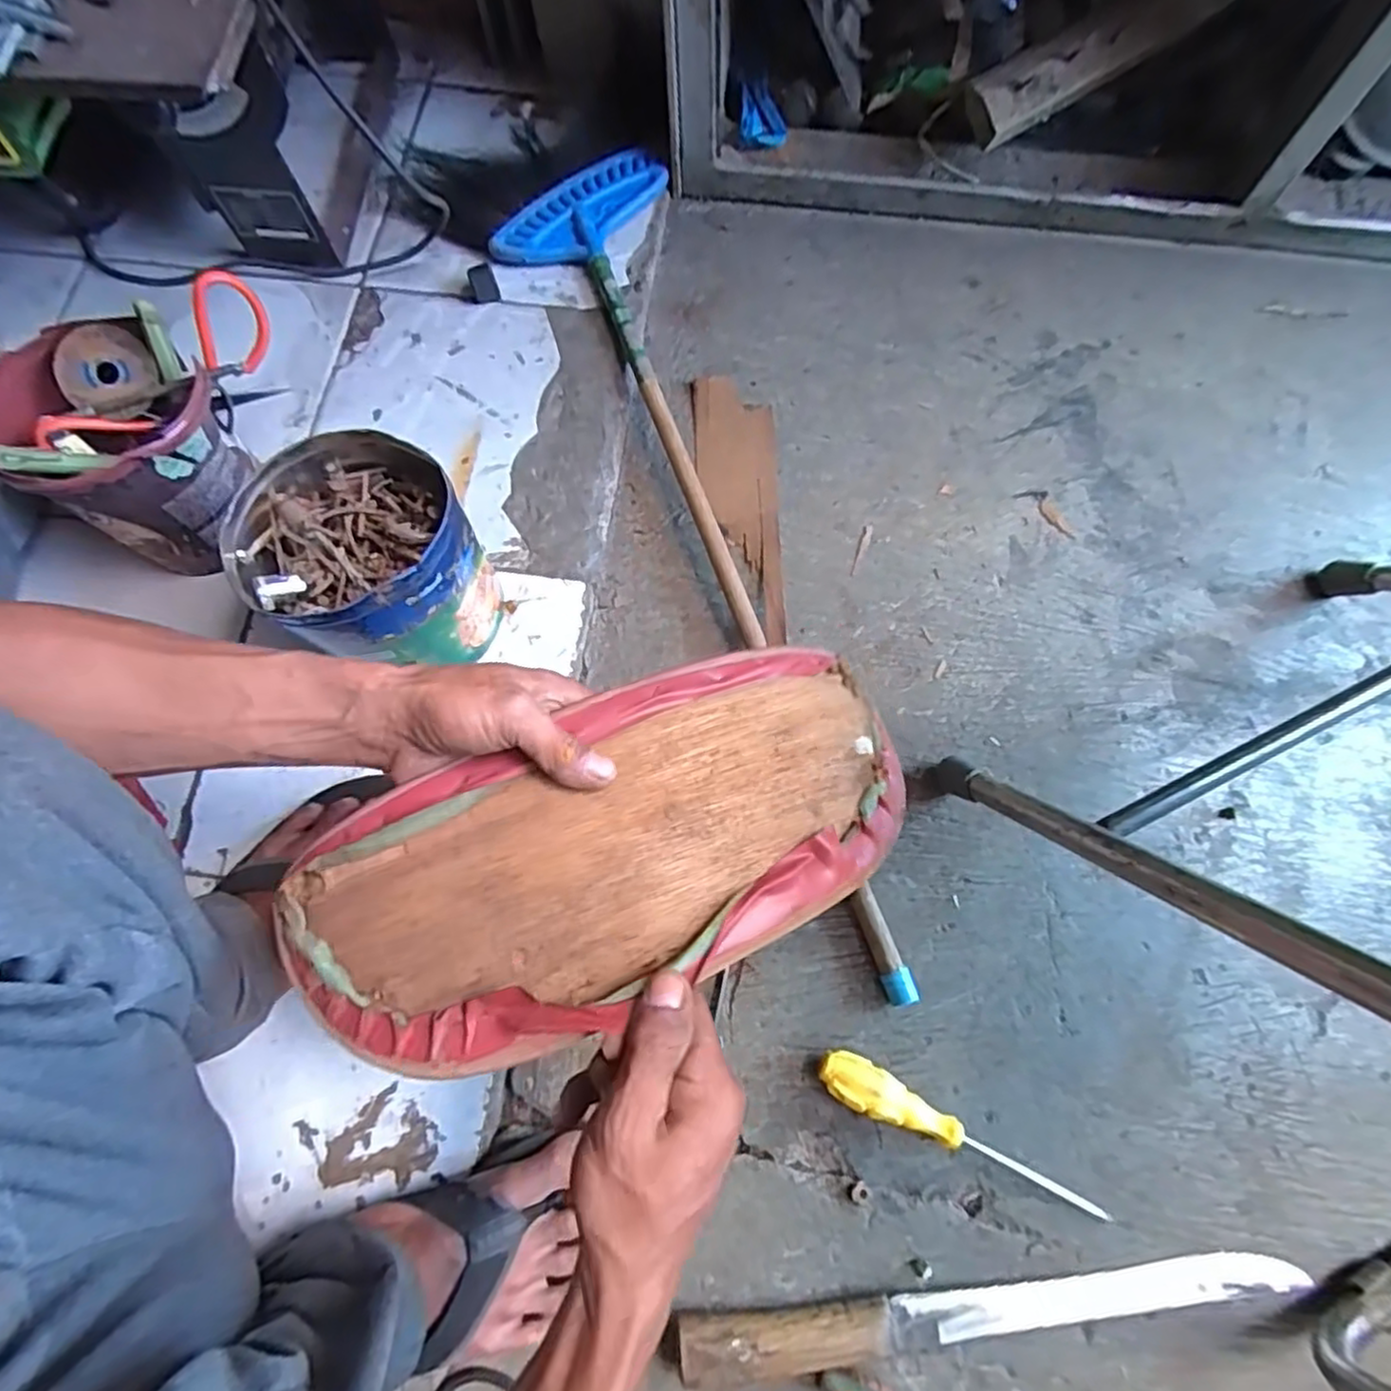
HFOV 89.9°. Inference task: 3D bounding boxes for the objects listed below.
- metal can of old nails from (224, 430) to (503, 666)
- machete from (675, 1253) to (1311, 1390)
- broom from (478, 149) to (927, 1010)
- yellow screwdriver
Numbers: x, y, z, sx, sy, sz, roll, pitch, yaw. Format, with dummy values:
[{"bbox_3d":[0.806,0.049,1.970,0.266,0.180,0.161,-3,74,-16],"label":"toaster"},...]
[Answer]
[{"bbox_3d":[-0.248,-0.101,0.553,0.154,0.154,0.142,0,74,2],"label":"metal can of old nails"},{"bbox_3d":[0.200,0.414,0.468,0.420,0.024,0.035,-7,74,-2],"label":"machete"},{"bbox_3d":[-0.028,-0.161,0.638,0.180,0.035,0.869,-13,74,-3],"label":"broom"},{"bbox_3d":[0.188,0.318,0.498,0.215,0.027,0.031,27,76,8],"label":"yellow screwdriver"}]

